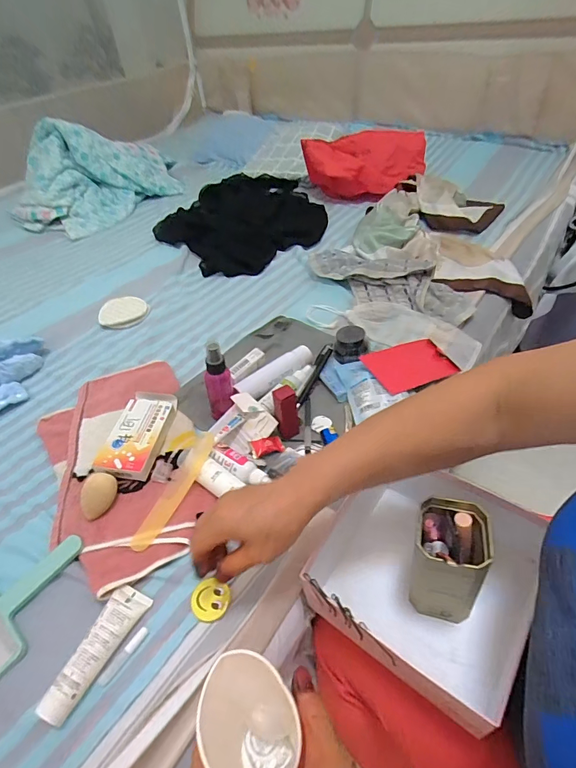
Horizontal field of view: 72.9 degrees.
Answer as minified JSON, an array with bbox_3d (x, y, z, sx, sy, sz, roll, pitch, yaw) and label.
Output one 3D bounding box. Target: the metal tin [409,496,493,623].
[{"bbox_3d":[0.162,0.183,0.402,0.077,0.124,0.076,10,48,15],"label":"metal tin"}]

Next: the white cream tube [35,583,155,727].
[{"bbox_3d":[-0.196,0.265,0.394,0.038,0.025,0.118,18,51,21],"label":"white cream tube"}]

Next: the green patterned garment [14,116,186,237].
[{"bbox_3d":[-0.593,-0.674,1.216,0.538,0.193,0.381,-27,49,-19],"label":"green patterned garment"}]

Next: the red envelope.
[{"bbox_3d":[0.201,-0.033,0.637,0.153,0.006,0.089,-18,57,-29],"label":"red envelope"}]

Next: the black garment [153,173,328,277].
[{"bbox_3d":[-0.108,-0.488,1.096,0.439,0.058,0.535,26,54,27],"label":"black garment"}]

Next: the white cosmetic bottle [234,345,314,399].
[{"bbox_3d":[-0.016,-0.018,0.642,0.142,0.034,0.036,-32,52,-23],"label":"white cosmetic bottle"}]

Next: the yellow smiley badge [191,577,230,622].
[{"bbox_3d":[-0.087,0.241,0.433,0.044,0.005,0.040,-3,46,3],"label":"yellow smiley badge"}]

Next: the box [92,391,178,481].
[{"bbox_3d":[-0.210,0.072,0.559,0.076,0.028,0.145,2,46,9],"label":"box"}]

